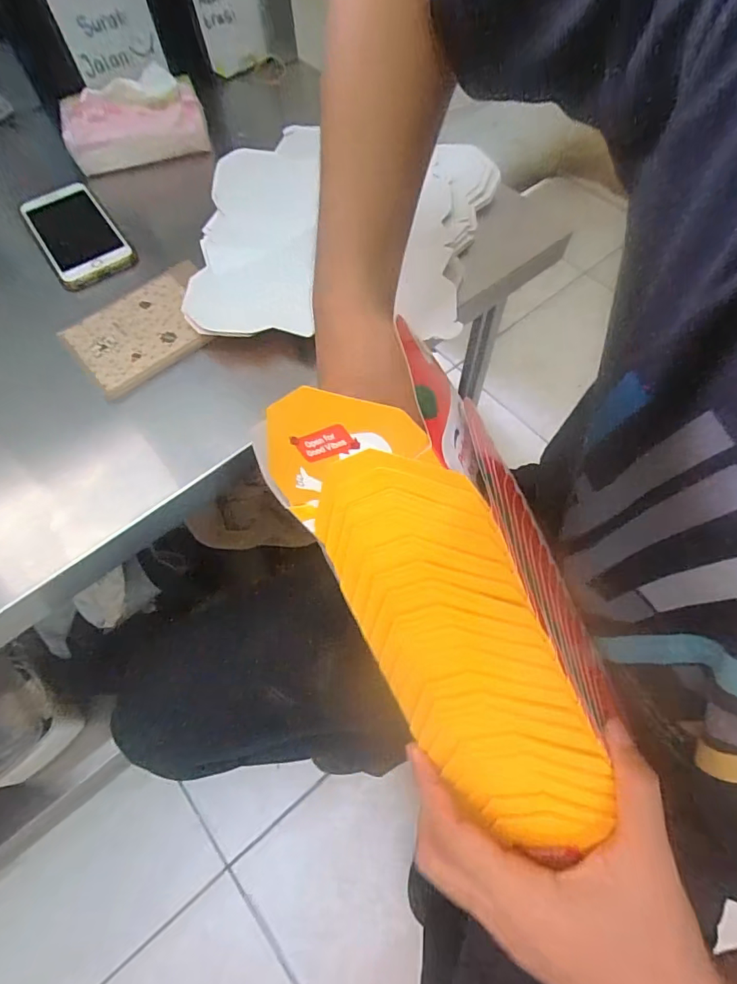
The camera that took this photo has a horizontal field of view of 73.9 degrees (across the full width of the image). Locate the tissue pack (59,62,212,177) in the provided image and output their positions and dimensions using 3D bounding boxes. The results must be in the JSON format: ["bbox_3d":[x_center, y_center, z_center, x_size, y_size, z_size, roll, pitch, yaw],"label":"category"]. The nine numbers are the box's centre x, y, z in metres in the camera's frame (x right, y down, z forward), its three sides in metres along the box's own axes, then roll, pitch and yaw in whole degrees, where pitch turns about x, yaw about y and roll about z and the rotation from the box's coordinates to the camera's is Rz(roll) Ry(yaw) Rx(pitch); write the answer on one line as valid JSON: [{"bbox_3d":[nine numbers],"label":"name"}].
[{"bbox_3d":[-0.274,-0.438,0.576,0.156,0.060,0.079,-12,64,-4],"label":"tissue pack"}]

